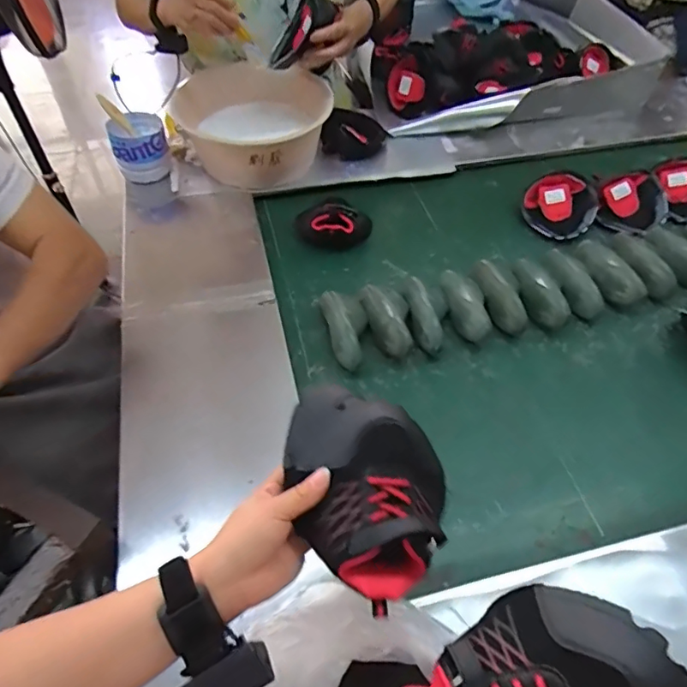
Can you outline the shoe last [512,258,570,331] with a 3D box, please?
[{"bbox_3d":[0.329,-0.089,0.885,0.059,0.049,0.147,-8,54,-5],"label":"shoe last"}]

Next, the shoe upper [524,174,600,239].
[{"bbox_3d":[0.419,-0.266,1.018,0.133,0.054,0.140,0,54,0],"label":"shoe upper"}]

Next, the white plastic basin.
[{"bbox_3d":[-0.173,-0.425,1.049,0.288,0.149,0.272,0,54,0],"label":"white plastic basin"}]

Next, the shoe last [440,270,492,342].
[{"bbox_3d":[0.202,-0.061,0.861,0.069,0.039,0.139,-5,54,-3],"label":"shoe last"}]

